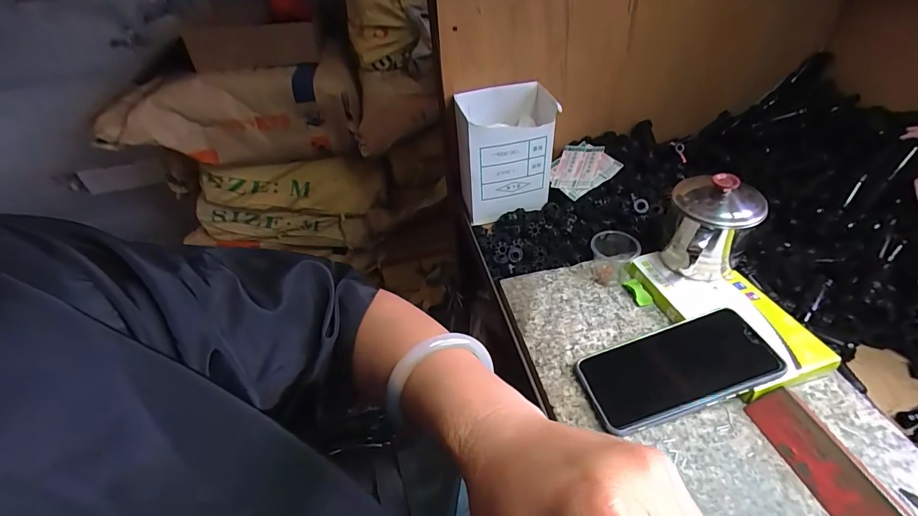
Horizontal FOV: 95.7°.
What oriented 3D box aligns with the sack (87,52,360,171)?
[{"bbox_3d":[-0.478,-0.301,0.922,0.505,0.194,0.190,-13,43,-6],"label":"sack"}]

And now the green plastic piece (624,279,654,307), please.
[{"bbox_3d":[0.194,0.037,0.450,0.015,0.008,0.036,-15,43,-9],"label":"green plastic piece"}]

